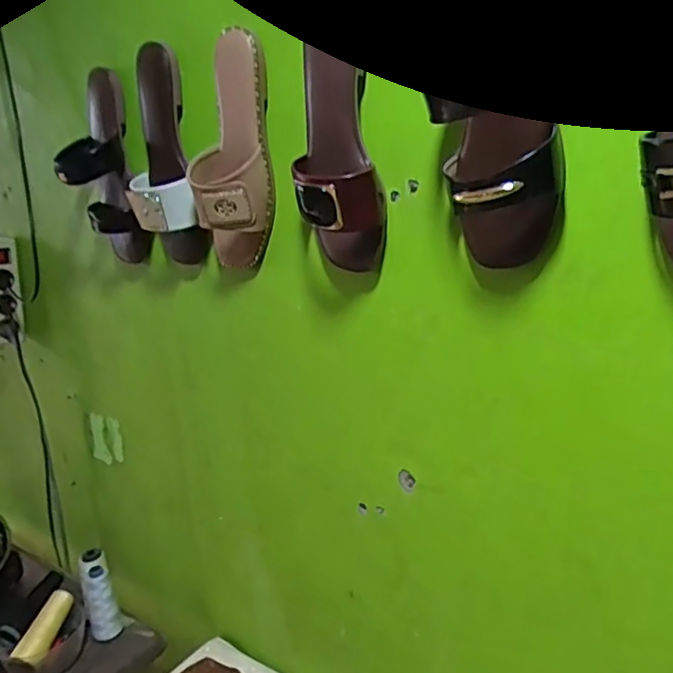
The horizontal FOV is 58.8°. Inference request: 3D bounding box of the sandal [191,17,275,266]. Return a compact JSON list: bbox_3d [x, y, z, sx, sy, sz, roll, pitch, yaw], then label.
[{"bbox_3d":[-0.117,-0.188,0.629,0.098,0.223,0.051,3,15,34],"label":"sandal"}]

